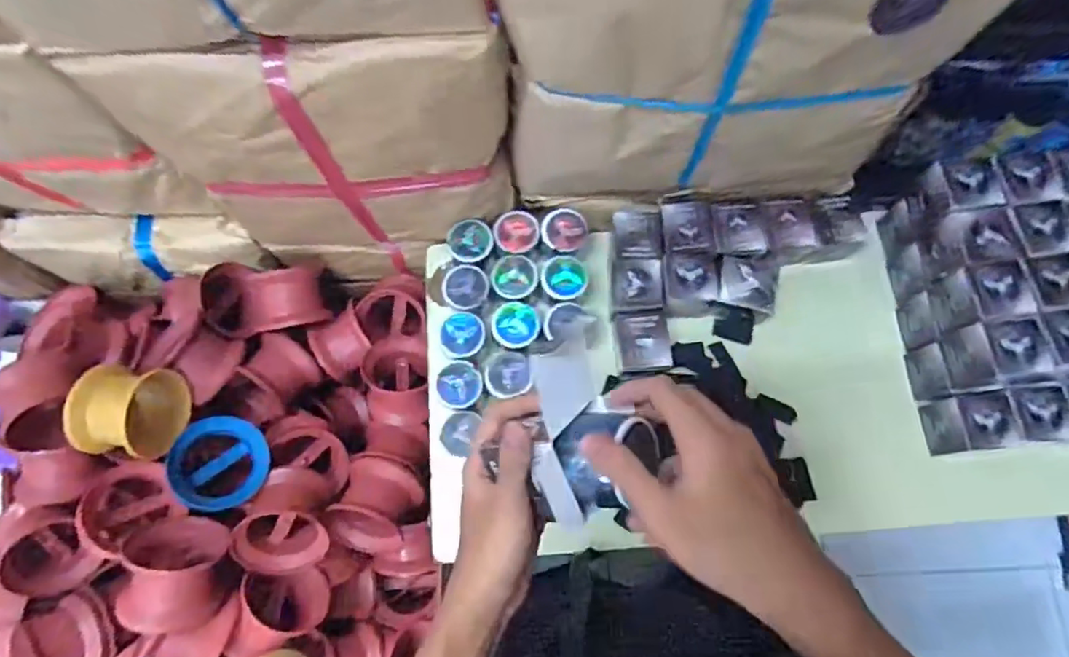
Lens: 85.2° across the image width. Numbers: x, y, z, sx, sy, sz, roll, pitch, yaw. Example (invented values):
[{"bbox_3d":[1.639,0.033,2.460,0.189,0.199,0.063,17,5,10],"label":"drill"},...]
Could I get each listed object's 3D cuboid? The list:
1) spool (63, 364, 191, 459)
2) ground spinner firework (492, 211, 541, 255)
[{"bbox_3d":[-0.504,0.100,0.720,0.080,0.115,0.110,11,75,4],"label":"spool"},{"bbox_3d":[-0.022,-0.116,0.724,0.056,0.035,0.057,-6,74,-1],"label":"ground spinner firework"}]

